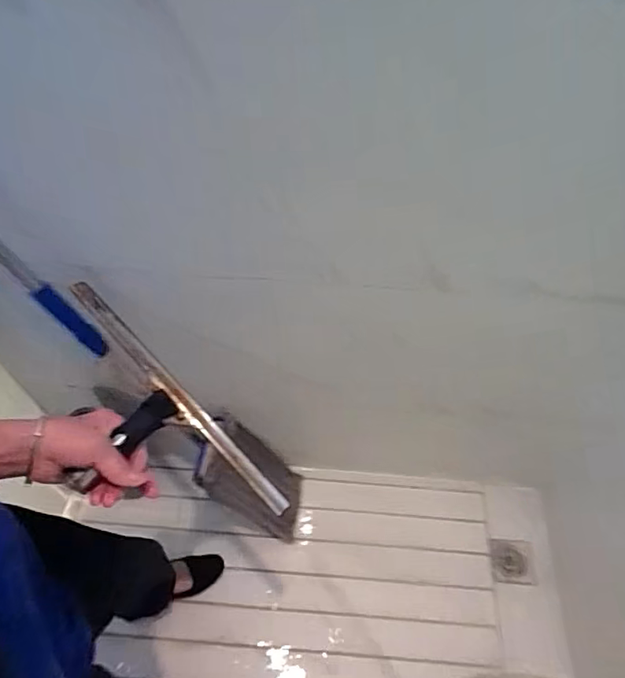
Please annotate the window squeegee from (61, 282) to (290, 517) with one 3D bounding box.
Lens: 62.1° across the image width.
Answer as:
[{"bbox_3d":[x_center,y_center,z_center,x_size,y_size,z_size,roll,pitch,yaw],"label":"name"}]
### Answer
[{"bbox_3d":[-0.180,0.094,0.518,0.318,0.028,0.139,45,64,5],"label":"window squeegee"}]

